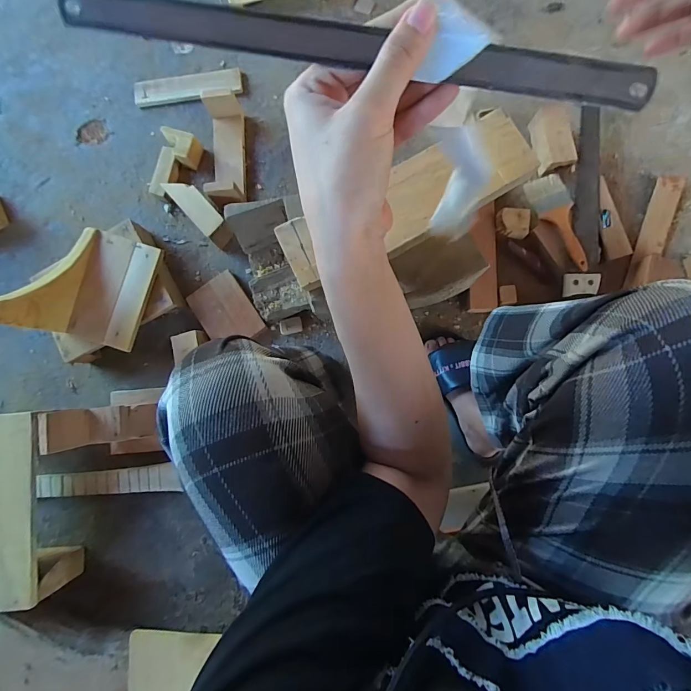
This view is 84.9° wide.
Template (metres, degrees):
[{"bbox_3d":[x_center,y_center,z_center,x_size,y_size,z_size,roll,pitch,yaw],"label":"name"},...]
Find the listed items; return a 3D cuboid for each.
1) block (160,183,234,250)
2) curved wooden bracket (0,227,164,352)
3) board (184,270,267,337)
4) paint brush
[{"bbox_3d":[-0.286,-0.265,0.757,0.048,0.080,0.147,-43,84,-2],"label":"block"},{"bbox_3d":[-0.449,-0.109,0.631,0.151,0.189,0.206,19,86,4],"label":"curved wooden bracket"},{"bbox_3d":[-0.237,-0.065,0.755,0.102,0.030,0.141,-35,84,0],"label":"board"},{"bbox_3d":[0.406,-0.229,0.703,0.068,0.017,0.188,-25,84,0],"label":"paint brush"}]

